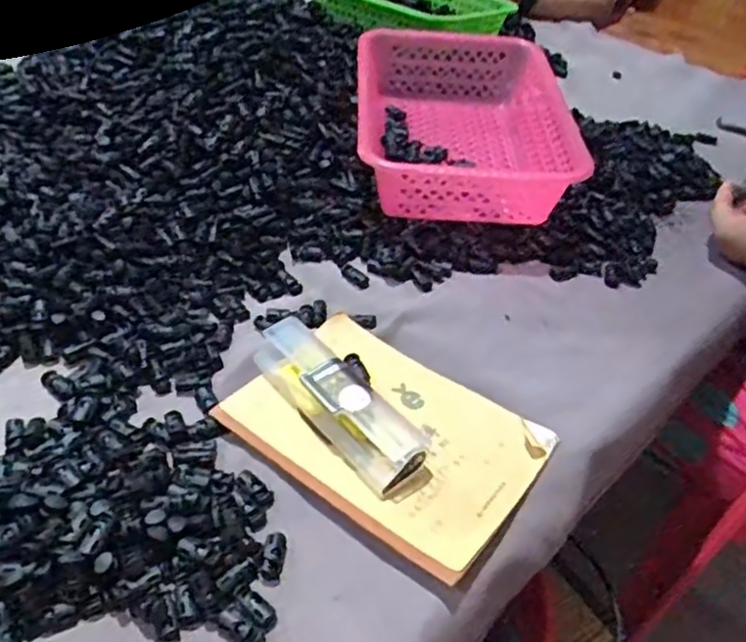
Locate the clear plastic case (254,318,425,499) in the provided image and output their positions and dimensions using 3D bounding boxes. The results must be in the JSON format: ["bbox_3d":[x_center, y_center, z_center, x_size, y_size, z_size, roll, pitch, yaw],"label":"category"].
[{"bbox_3d":[-0.027,0.054,0.478,0.044,0.033,0.151,-25,49,-32],"label":"clear plastic case"}]

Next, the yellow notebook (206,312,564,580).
[{"bbox_3d":[0.012,0.073,0.482,0.203,0.013,0.143,32,50,24],"label":"yellow notebook"}]

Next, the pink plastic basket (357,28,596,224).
[{"bbox_3d":[0.088,-0.205,0.718,0.208,0.096,0.286,2,42,-4],"label":"pink plastic basket"}]

